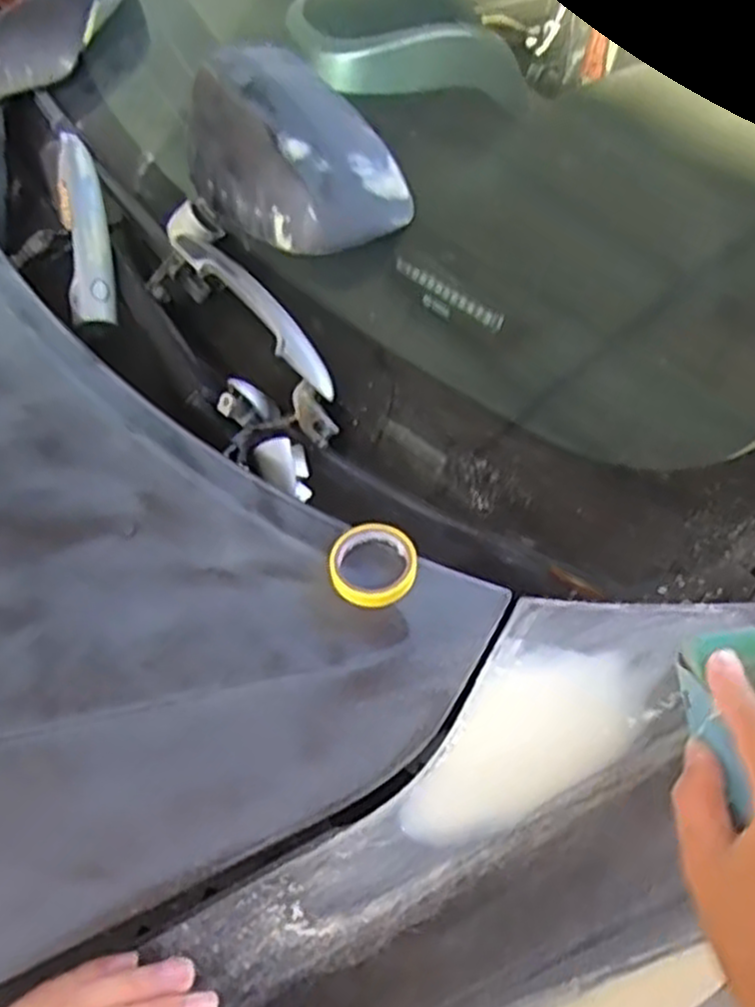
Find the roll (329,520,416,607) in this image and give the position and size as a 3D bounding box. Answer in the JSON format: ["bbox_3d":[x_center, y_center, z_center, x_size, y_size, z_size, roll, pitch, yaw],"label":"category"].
[{"bbox_3d":[-0.003,0.033,0.433,0.045,0.013,0.047,-1,49,1],"label":"roll"}]

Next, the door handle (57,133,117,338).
[{"bbox_3d":[-0.238,-0.224,0.640,0.034,0.026,0.193,-12,72,-8],"label":"door handle"}]

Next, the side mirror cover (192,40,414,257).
[{"bbox_3d":[-0.071,-0.258,0.608,0.109,0.102,0.211,-24,53,-18],"label":"side mirror cover"}]

